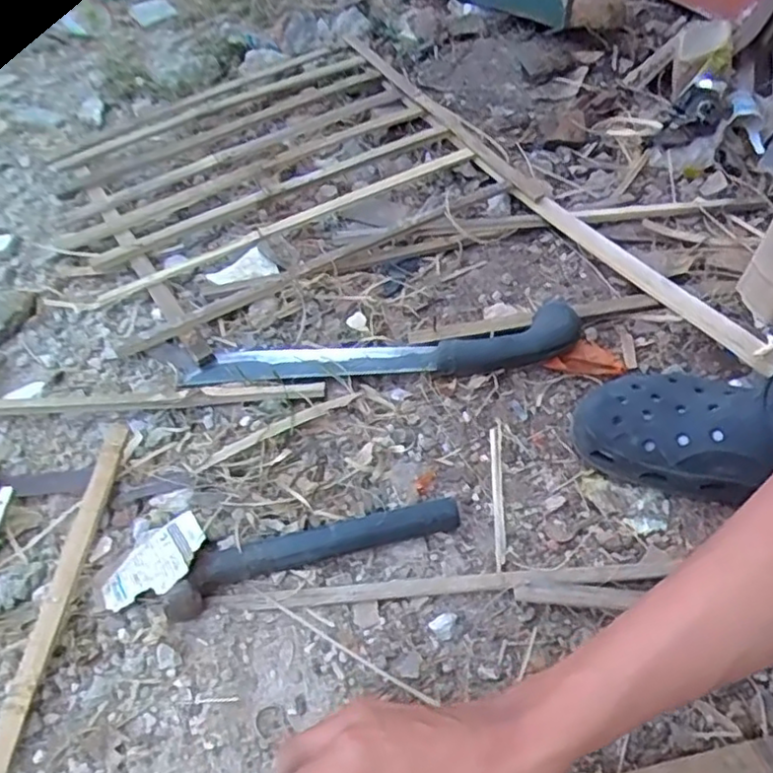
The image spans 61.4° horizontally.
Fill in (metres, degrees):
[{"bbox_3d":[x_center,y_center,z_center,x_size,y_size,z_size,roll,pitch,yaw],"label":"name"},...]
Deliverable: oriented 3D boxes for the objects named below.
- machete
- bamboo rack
[{"bbox_3d":[-0.009,-0.035,0.637,0.376,0.042,0.066,-2,49,3],"label":"machete"},{"bbox_3d":[-0.153,-0.289,0.872,0.567,0.045,0.492,-27,58,-15],"label":"bamboo rack"}]

